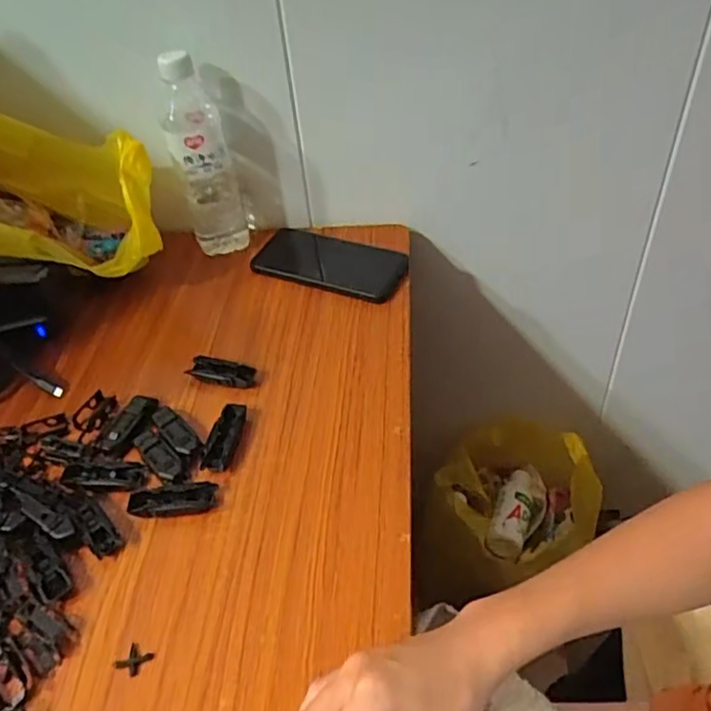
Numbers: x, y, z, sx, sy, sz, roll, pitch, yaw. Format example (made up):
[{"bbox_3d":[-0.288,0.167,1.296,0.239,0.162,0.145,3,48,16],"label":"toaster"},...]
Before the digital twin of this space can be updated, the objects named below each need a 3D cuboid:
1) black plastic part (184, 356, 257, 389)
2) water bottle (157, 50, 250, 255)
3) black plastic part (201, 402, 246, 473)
[{"bbox_3d":[-0.123,0.014,0.568,0.064,0.017,0.024,10,46,14],"label":"black plastic part"},{"bbox_3d":[-0.164,-0.215,0.670,0.066,0.202,0.071,-15,45,-12],"label":"water bottle"},{"bbox_3d":[-0.109,0.068,0.514,0.024,0.012,0.064,4,44,8],"label":"black plastic part"}]

